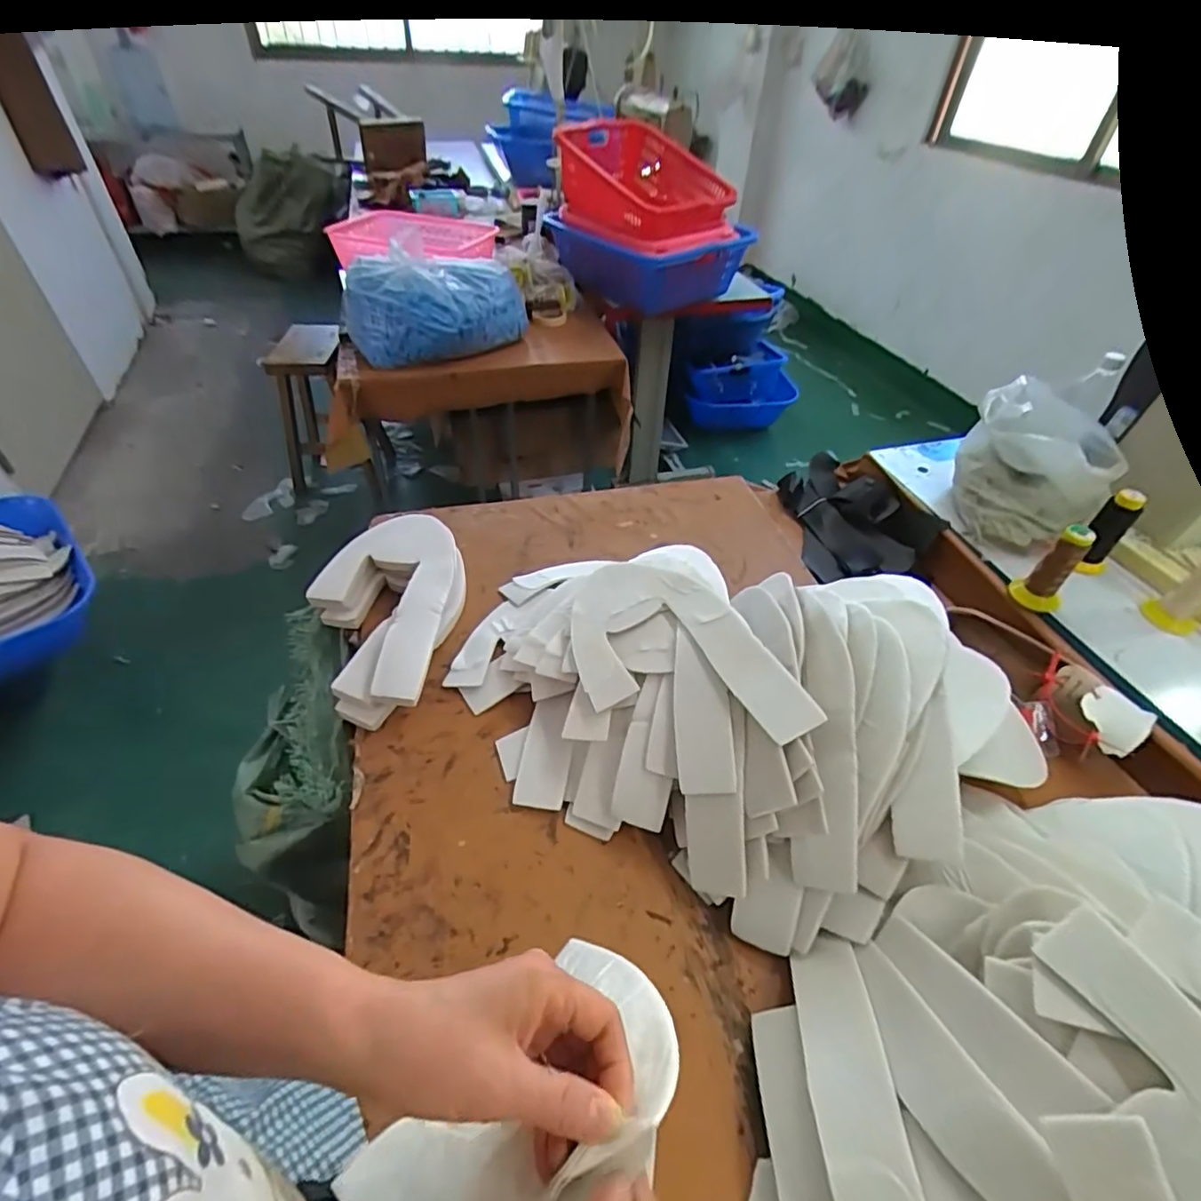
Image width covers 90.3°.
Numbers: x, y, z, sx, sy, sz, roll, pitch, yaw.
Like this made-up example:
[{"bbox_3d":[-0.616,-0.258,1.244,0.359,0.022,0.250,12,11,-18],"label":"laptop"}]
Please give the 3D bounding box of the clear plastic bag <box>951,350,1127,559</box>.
[{"bbox_3d":[0.642,-0.189,0.884,0.174,0.186,0.188,-3,45,-6],"label":"clear plastic bag"}]

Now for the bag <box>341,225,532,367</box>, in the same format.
[{"bbox_3d":[-0.371,-0.667,1.359,0.395,0.200,0.229,-13,47,-16],"label":"bag"}]

